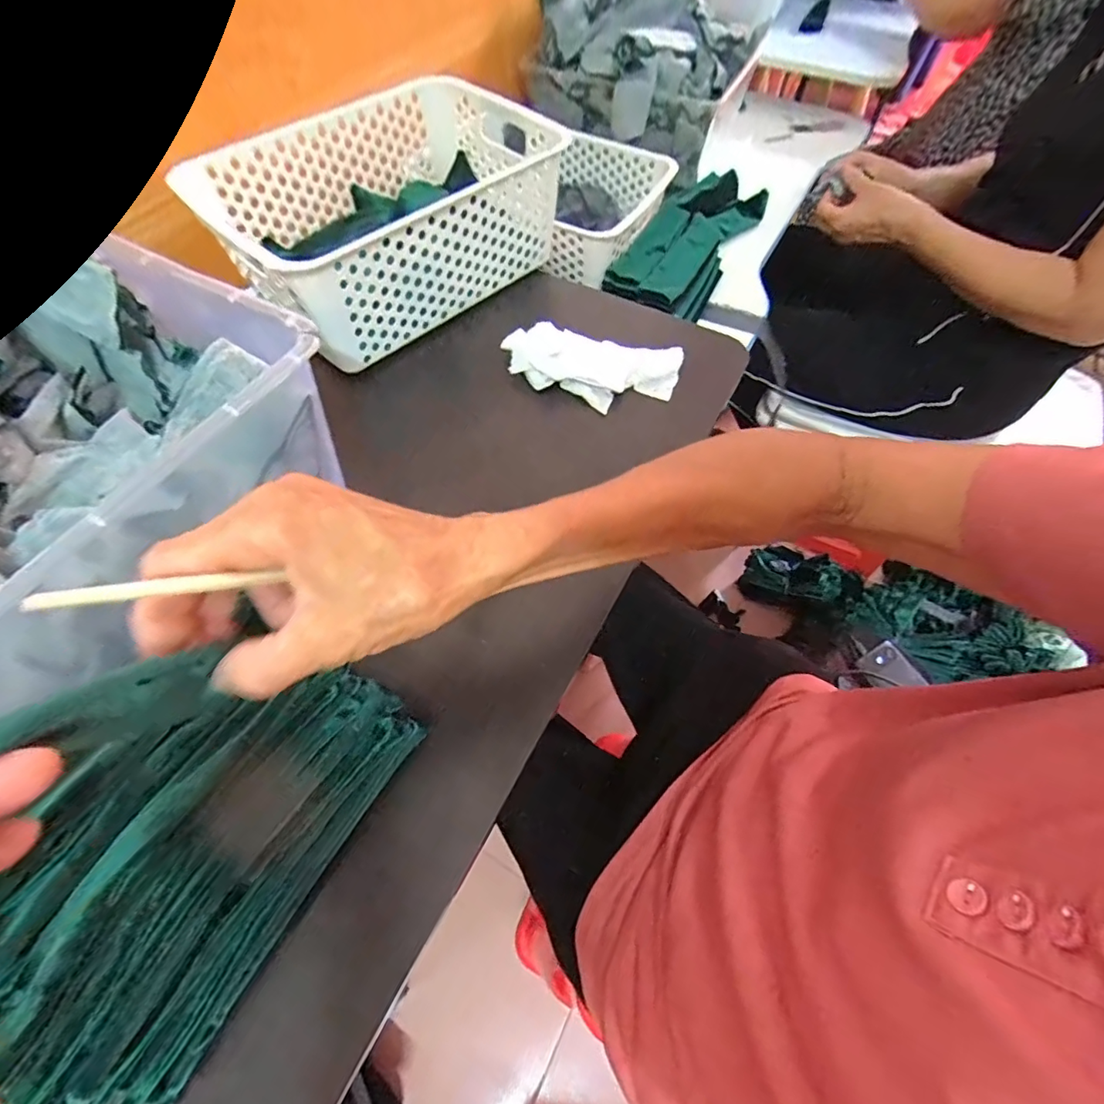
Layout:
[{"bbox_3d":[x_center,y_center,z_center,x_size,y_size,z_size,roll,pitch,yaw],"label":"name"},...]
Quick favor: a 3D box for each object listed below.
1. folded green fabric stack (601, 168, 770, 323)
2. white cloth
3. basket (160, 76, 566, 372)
[{"bbox_3d":[0.198,-0.433,0.692,0.109,0.057,0.369,26,64,13],"label":"folded green fabric stack"},{"bbox_3d":[0.035,-0.168,0.464,0.156,0.030,0.079,13,61,6],"label":"white cloth"},{"bbox_3d":[-0.154,-0.324,0.487,0.204,0.101,0.306,40,67,18],"label":"basket"}]

